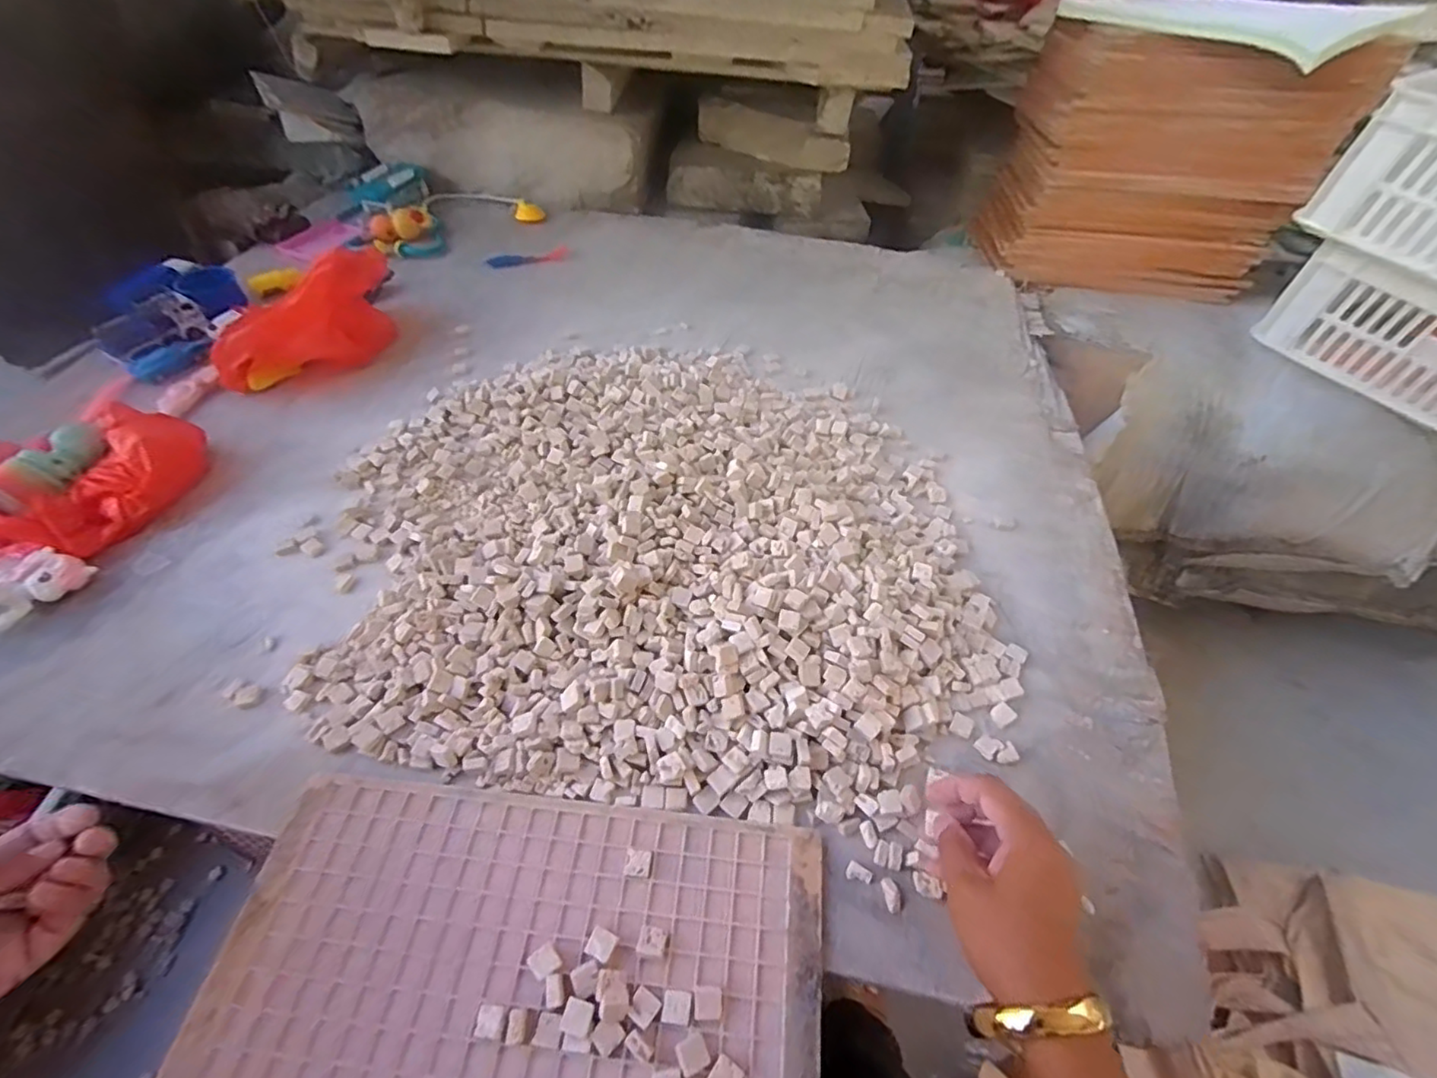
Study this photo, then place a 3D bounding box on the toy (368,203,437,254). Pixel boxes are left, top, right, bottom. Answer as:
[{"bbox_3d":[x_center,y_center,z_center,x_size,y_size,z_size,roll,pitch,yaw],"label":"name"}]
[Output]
[{"bbox_3d":[-0.478,-0.467,0.927,0.090,0.034,0.107,-21,55,-18],"label":"toy"}]

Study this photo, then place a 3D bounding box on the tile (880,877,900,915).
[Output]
[{"bbox_3d":[0.109,0.224,0.382,0.010,0.004,0.020,-7,52,-7],"label":"tile"}]

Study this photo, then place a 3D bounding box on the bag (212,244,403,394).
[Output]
[{"bbox_3d":[-0.472,-0.260,0.723,0.076,0.101,0.236,26,55,18],"label":"bag"}]

